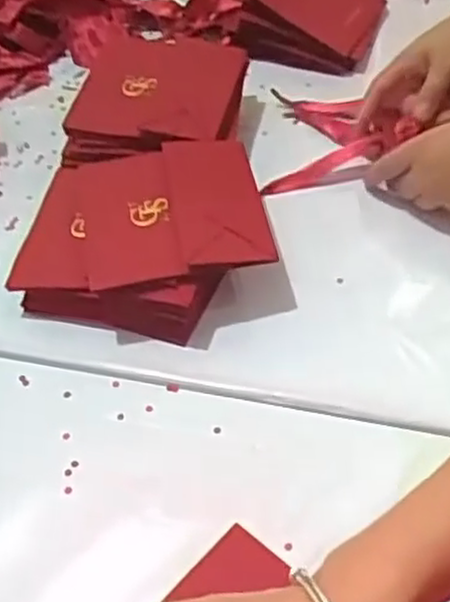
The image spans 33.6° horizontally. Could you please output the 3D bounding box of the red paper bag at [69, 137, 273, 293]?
[{"bbox_3d":[-0.044,-0.076,0.582,0.140,0.025,0.150,-11,49,-3],"label":"red paper bag"}]

